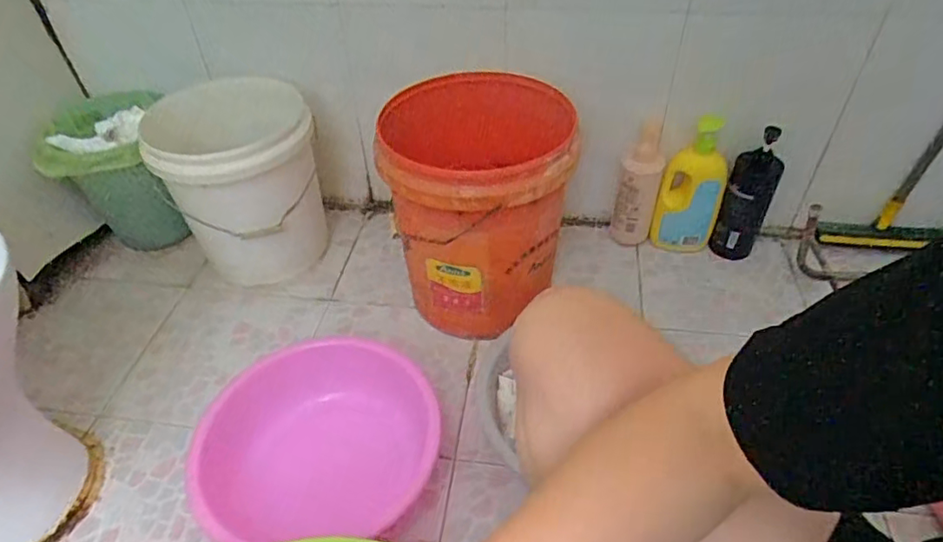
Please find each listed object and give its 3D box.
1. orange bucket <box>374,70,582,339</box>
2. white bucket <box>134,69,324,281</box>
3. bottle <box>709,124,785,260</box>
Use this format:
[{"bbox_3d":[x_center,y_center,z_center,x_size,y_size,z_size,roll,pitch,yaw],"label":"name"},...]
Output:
[{"bbox_3d":[0.025,-0.101,0.997,0.271,0.389,0.310,9,44,13],"label":"orange bucket"},{"bbox_3d":[-0.416,-0.163,1.086,0.249,0.332,0.247,-14,44,-11],"label":"white bucket"},{"bbox_3d":[0.530,-0.136,1.101,0.083,0.268,0.064,22,49,25],"label":"bottle"}]

